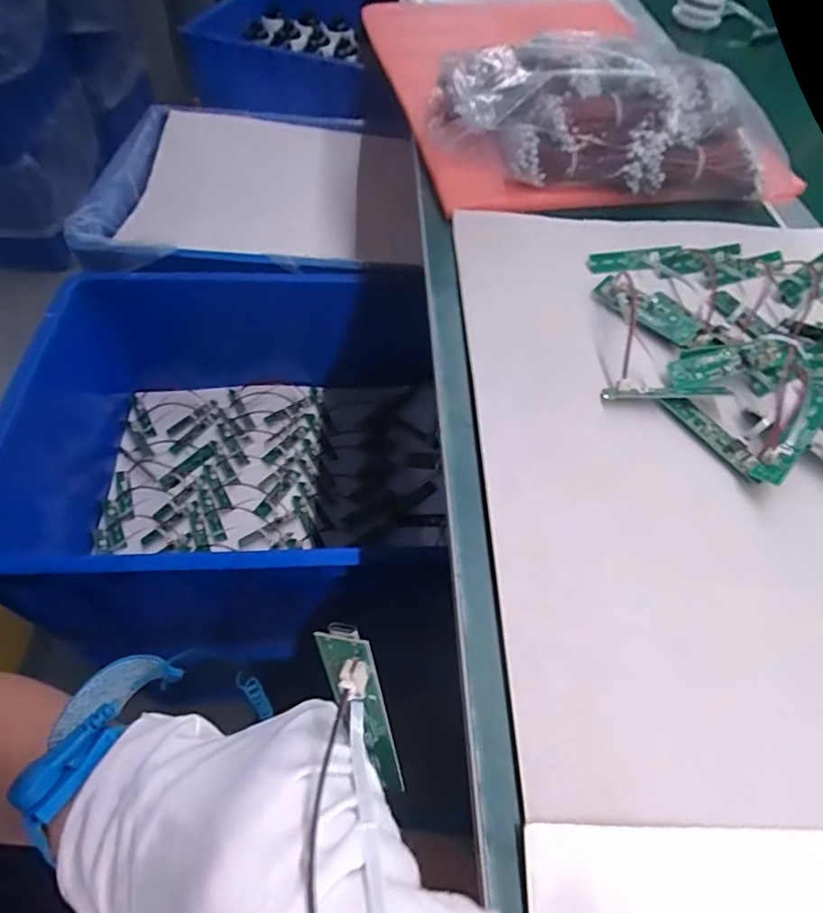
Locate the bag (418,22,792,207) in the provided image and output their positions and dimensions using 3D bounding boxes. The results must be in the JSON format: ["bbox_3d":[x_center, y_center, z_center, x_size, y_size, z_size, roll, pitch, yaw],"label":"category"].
[{"bbox_3d":[0.195,-0.327,0.527,0.337,0.083,0.153,-5,56,-7],"label":"bag"}]

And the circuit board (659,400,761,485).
[{"bbox_3d":[0.199,-0.014,0.358,0.019,0.008,0.074,-30,63,-22],"label":"circuit board"}]

